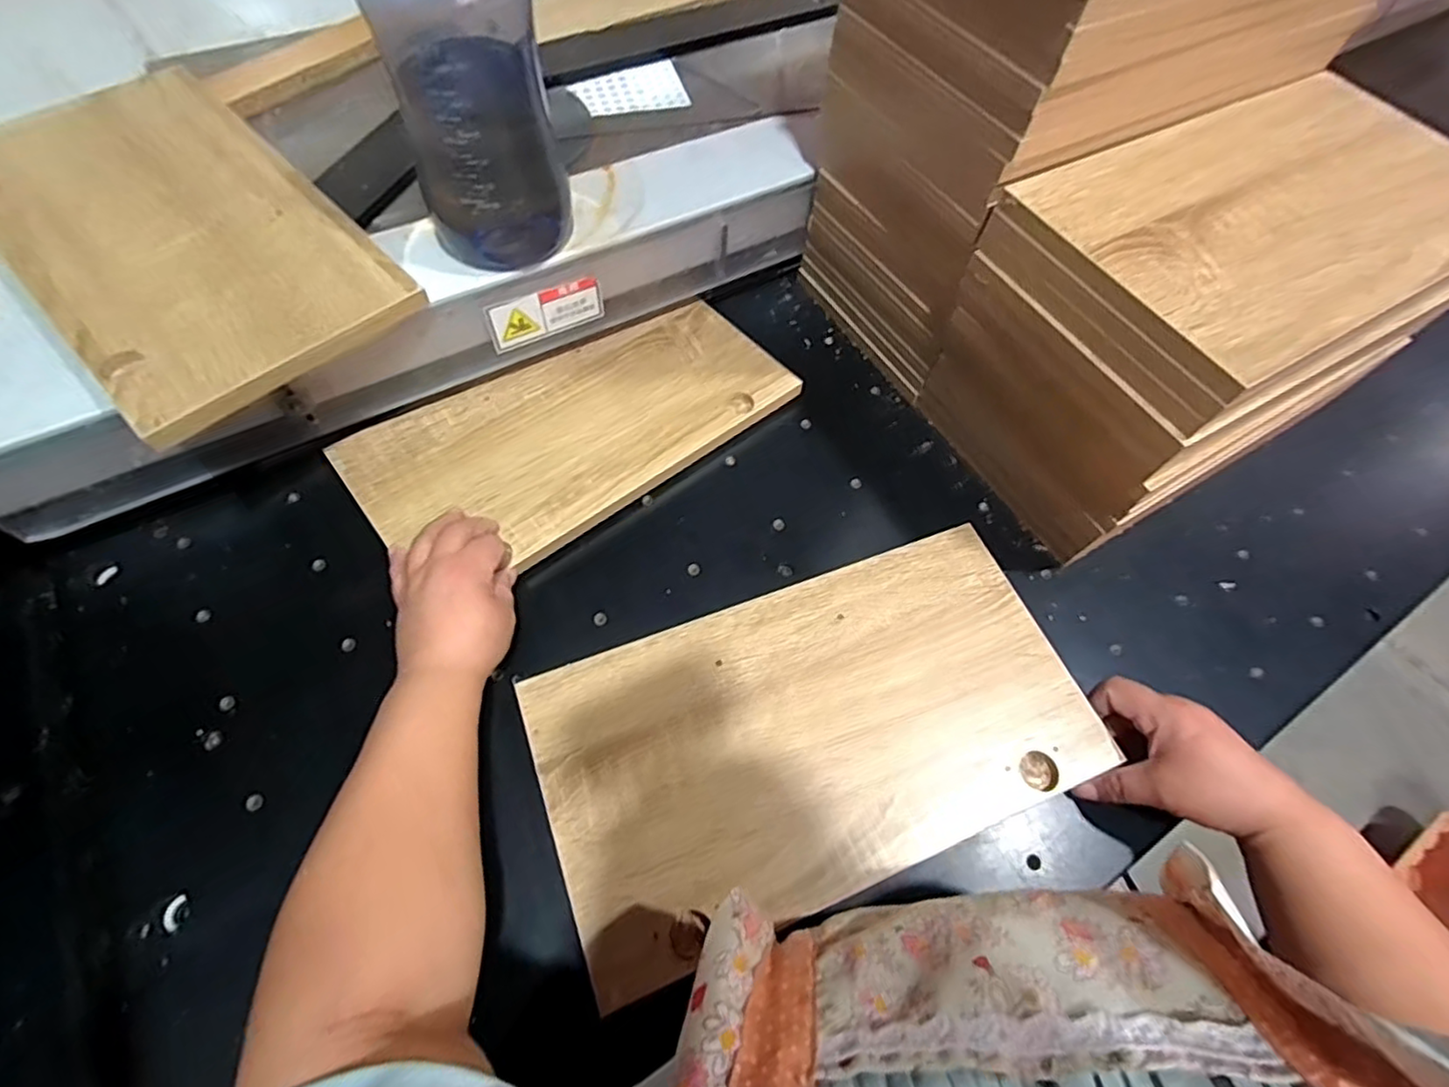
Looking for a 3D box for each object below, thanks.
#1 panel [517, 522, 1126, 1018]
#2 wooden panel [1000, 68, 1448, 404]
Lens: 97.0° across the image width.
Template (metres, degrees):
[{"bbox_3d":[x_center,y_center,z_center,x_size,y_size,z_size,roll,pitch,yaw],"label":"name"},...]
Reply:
[{"bbox_3d":[0.063,0.121,0.430,0.357,0.014,0.193,-19,68,-12],"label":"panel"},{"bbox_3d":[0.391,-0.236,0.444,0.362,0.016,0.199,-26,66,-16],"label":"wooden panel"}]

